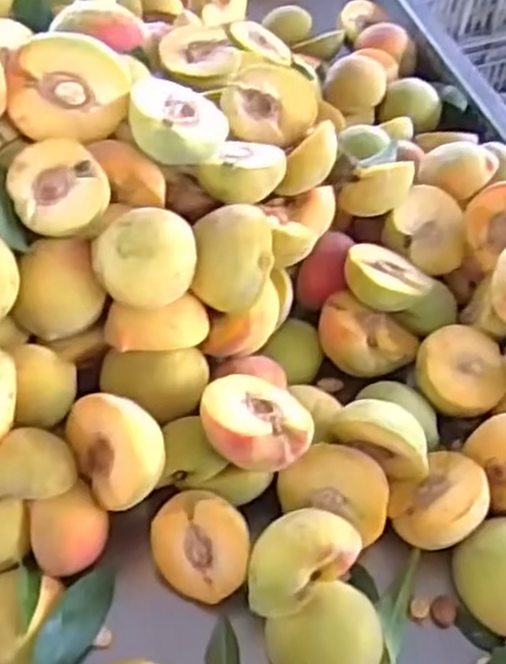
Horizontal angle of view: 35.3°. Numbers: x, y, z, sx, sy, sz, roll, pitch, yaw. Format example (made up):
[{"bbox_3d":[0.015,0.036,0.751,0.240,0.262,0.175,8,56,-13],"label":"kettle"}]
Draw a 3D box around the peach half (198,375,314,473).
[{"bbox_3d":[0.001,0.053,0.464,0.063,0.025,0.063,11,31,-10],"label":"peach half"}]

